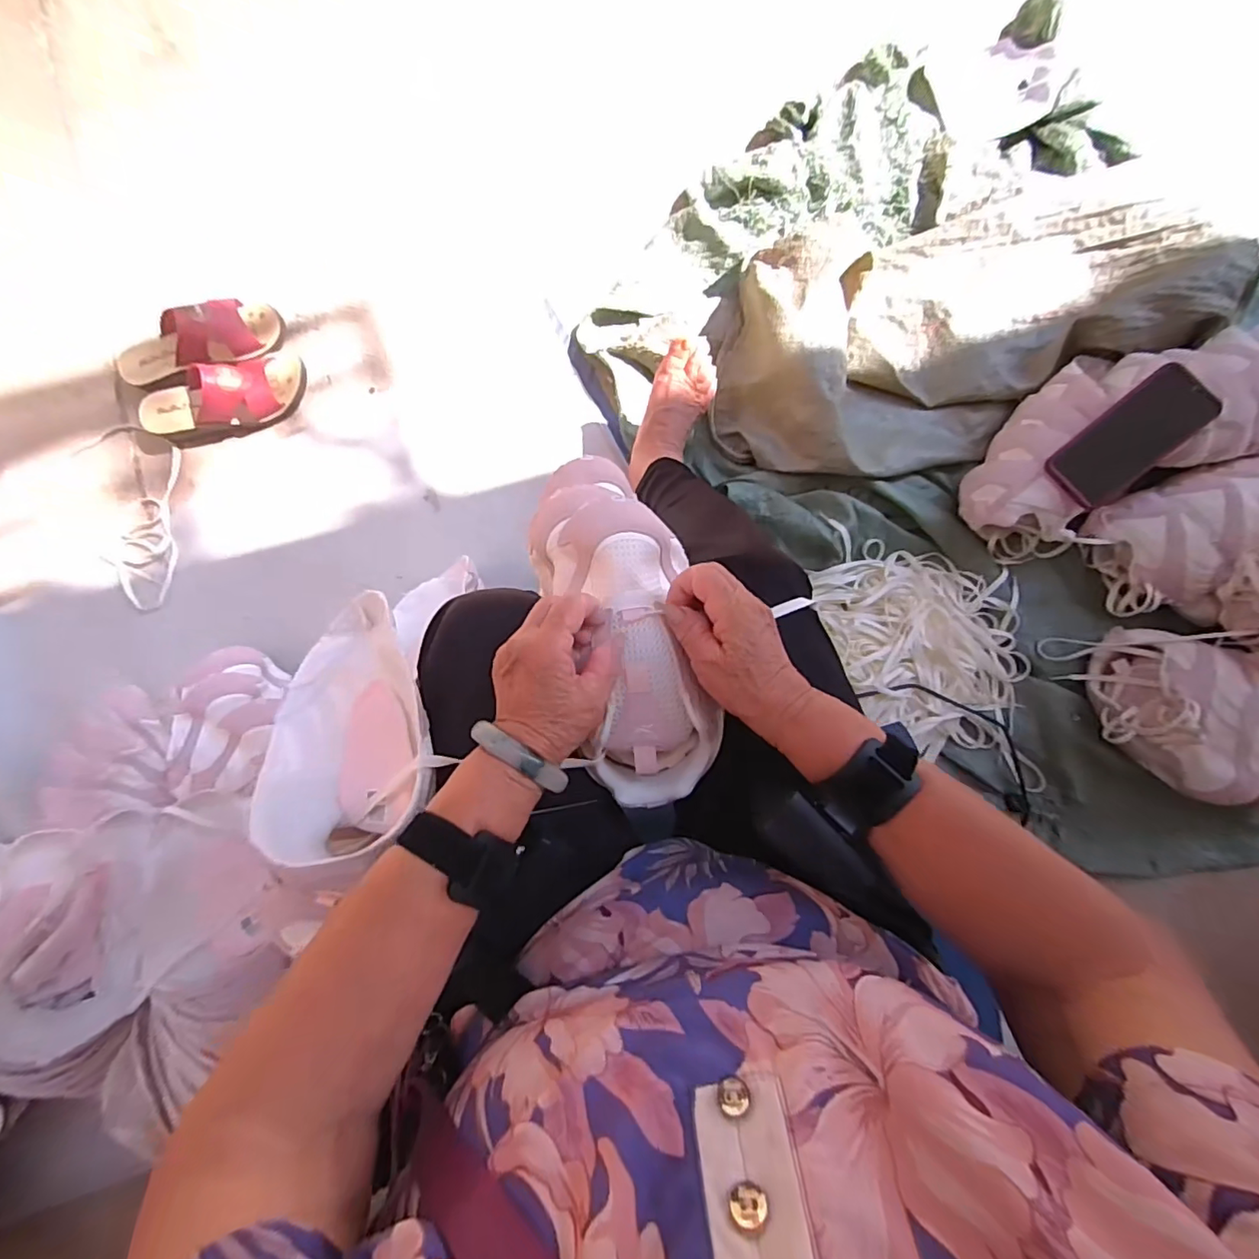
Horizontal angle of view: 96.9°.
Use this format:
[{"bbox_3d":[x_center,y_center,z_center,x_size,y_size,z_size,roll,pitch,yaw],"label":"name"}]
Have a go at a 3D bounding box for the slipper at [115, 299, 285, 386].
[{"bbox_3d":[-0.606,-0.393,0.780,0.232,0.071,0.076,-22,87,-1],"label":"slipper"}]

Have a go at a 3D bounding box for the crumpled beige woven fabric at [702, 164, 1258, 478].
[{"bbox_3d":[0.422,-0.398,0.728,0.635,0.120,0.327,-14,87,-1],"label":"crumpled beige woven fabric"}]

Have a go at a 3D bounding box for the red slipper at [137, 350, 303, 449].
[{"bbox_3d":[-0.570,-0.320,0.775,0.228,0.082,0.078,-15,87,-1],"label":"red slipper"}]

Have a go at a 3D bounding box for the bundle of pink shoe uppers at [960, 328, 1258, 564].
[{"bbox_3d":[0.721,-0.254,0.711,0.561,0.137,0.234,-10,90,-1],"label":"bundle of pink shoe uppers"}]

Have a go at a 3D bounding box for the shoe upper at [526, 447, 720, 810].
[{"bbox_3d":[-0.004,-0.004,0.409,0.101,0.059,0.262,-15,89,-1],"label":"shoe upper"}]

